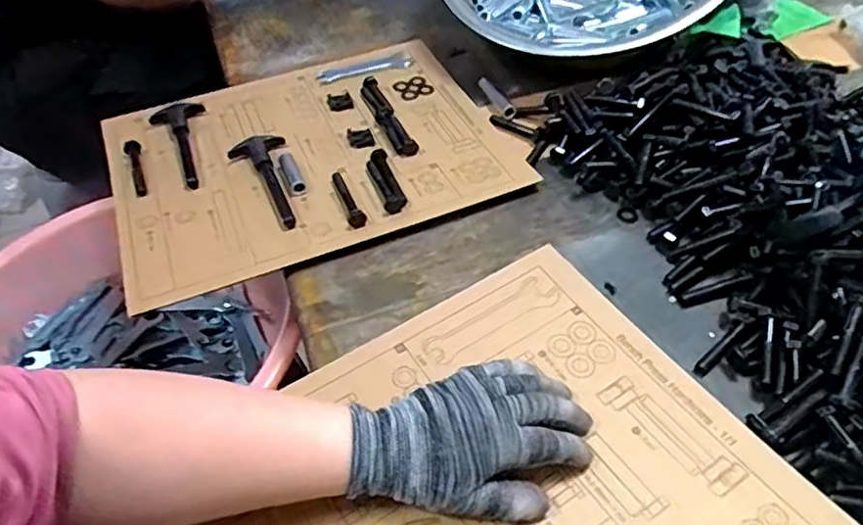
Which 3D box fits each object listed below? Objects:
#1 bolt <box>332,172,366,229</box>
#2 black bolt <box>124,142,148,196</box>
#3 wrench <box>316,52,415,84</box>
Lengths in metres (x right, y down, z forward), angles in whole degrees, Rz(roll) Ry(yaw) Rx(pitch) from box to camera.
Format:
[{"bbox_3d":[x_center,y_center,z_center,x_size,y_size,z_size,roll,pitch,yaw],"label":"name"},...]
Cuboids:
[{"bbox_3d":[-0.077,-0.059,0.576,0.014,0.017,0.082,-18,51,-11],"label":"bolt"},{"bbox_3d":[-0.291,-0.094,0.621,0.016,0.012,0.083,-23,52,-15],"label":"black bolt"},{"bbox_3d":[-0.076,-0.226,0.734,0.112,0.011,0.028,-14,50,-8],"label":"wrench"}]

